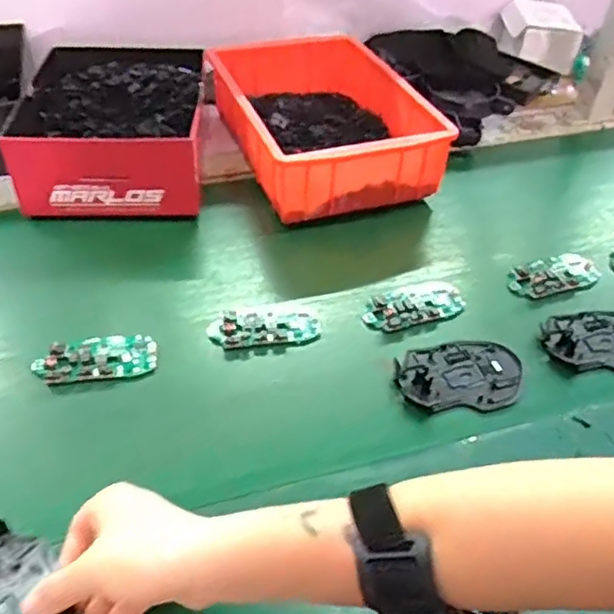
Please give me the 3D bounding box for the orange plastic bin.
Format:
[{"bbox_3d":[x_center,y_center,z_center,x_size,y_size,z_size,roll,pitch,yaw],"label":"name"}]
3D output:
[{"bbox_3d":[0.009,-0.234,0.781,0.203,0.083,0.306,-13,46,-17],"label":"orange plastic bin"}]

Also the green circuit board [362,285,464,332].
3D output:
[{"bbox_3d":[0.102,0.000,0.616,0.099,0.010,0.042,-13,46,-16],"label":"green circuit board"}]

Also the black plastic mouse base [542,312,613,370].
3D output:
[{"bbox_3d":[0.279,0.031,0.604,0.113,0.016,0.068,-3,44,-7],"label":"black plastic mouse base"}]

